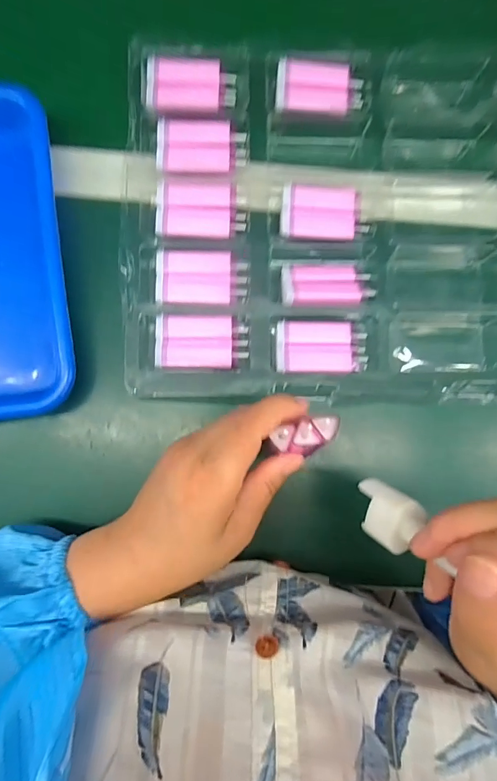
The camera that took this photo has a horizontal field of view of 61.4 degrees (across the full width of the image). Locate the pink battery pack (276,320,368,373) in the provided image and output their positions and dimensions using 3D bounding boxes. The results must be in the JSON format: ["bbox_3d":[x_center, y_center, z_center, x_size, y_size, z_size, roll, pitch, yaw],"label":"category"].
[{"bbox_3d":[0.056,-0.034,0.330,0.068,0.020,0.040,1,86,-2],"label":"pink battery pack"}]

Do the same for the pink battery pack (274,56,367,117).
[{"bbox_3d":[0.058,-0.246,0.346,0.070,0.016,0.042,3,86,-2],"label":"pink battery pack"}]

